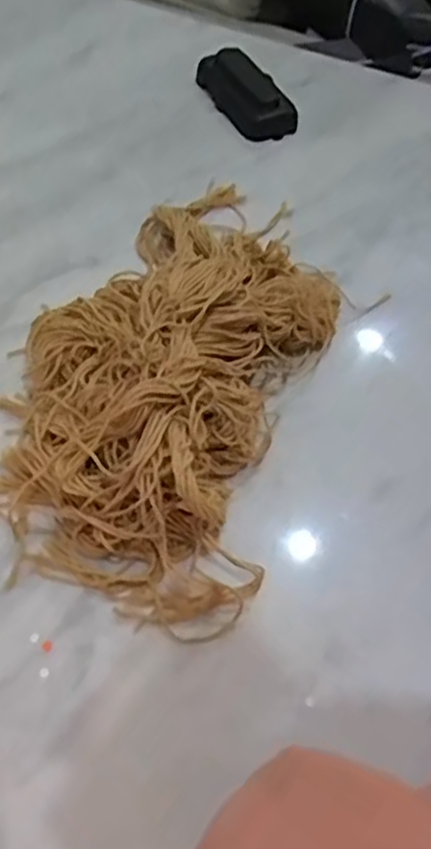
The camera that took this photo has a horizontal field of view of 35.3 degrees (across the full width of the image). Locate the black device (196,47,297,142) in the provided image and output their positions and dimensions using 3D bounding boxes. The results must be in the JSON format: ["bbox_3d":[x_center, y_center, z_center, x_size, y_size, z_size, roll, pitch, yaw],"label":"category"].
[{"bbox_3d":[0.029,-0.296,0.605,0.052,0.024,0.107,-22,62,-17],"label":"black device"}]

